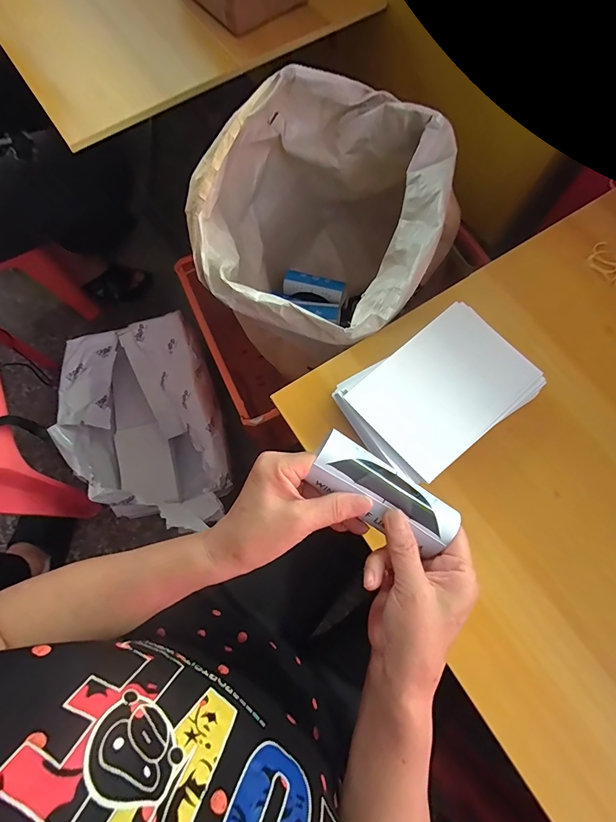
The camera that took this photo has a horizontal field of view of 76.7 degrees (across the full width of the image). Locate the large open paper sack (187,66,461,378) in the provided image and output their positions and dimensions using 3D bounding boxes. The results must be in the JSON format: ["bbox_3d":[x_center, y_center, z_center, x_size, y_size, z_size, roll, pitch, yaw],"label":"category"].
[{"bbox_3d":[0.028,-0.268,0.645,0.328,0.361,0.408,27,75,9],"label":"large open paper sack"}]

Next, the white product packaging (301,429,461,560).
[{"bbox_3d":[0.058,0.064,0.299,0.116,0.017,0.045,32,75,-1],"label":"white product packaging"}]

